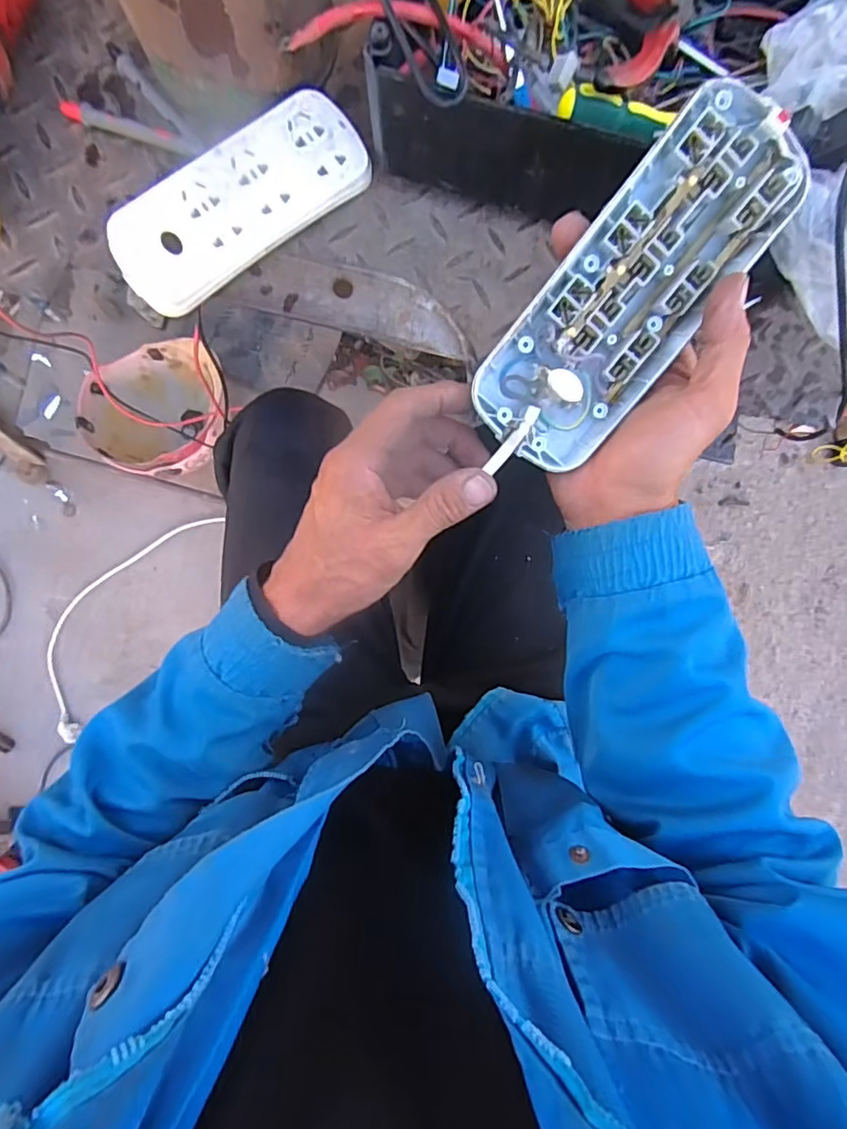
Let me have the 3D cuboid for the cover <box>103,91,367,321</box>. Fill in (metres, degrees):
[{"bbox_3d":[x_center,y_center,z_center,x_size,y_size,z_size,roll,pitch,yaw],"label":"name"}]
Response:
[{"bbox_3d":[-0.131,-0.261,0.414,0.193,0.015,0.082,-39,88,-5],"label":"cover"}]

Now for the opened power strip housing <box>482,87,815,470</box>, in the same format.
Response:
[{"bbox_3d":[0.110,-0.142,0.298,0.074,0.031,0.195,39,101,1],"label":"opened power strip housing"}]

